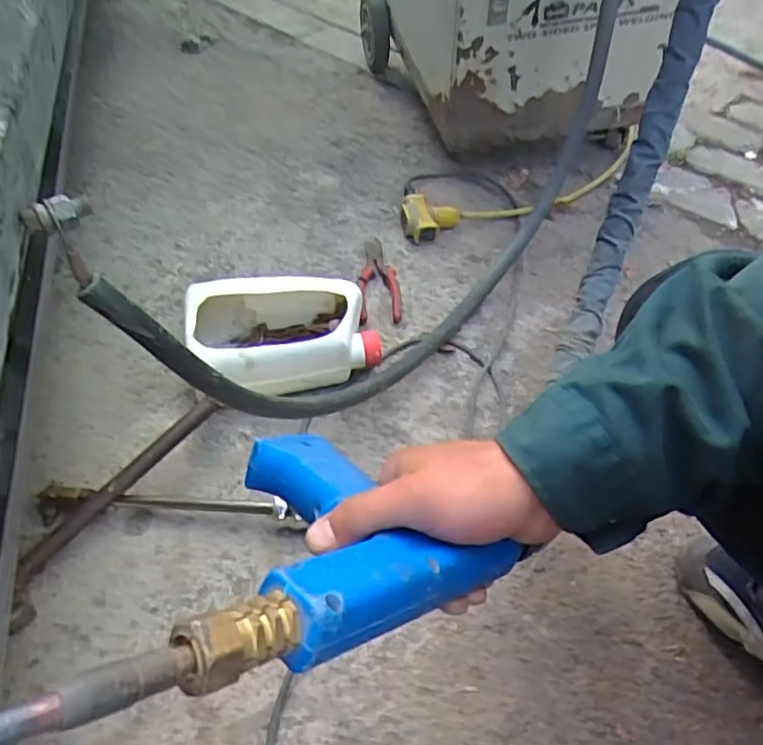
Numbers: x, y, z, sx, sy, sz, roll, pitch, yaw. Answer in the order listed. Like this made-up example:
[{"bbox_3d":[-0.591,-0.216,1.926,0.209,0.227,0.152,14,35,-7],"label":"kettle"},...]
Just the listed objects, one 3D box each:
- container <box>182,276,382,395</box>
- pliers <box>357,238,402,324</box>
[{"bbox_3d":[-0.125,-0.048,0.808,0.226,0.091,0.147,-8,51,-8],"label":"container"},{"bbox_3d":[-0.005,-0.141,0.933,0.060,0.021,0.178,-2,51,-3],"label":"pliers"}]

